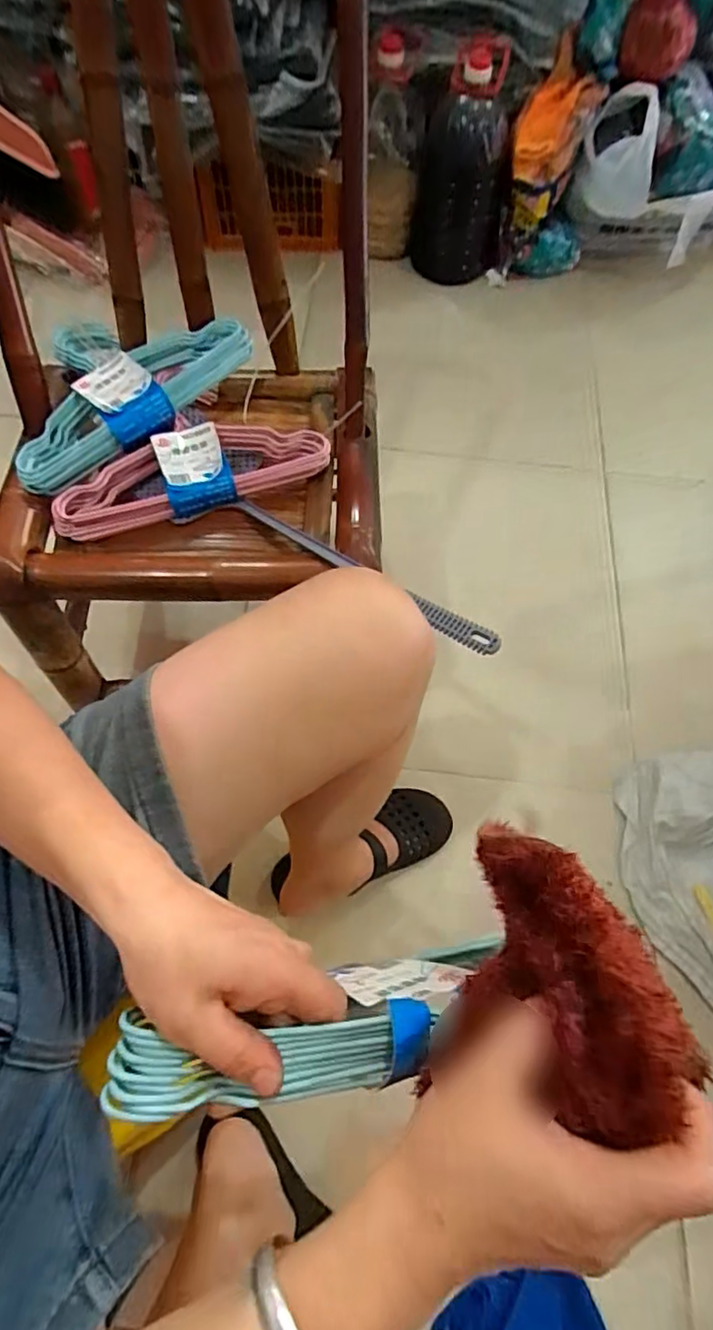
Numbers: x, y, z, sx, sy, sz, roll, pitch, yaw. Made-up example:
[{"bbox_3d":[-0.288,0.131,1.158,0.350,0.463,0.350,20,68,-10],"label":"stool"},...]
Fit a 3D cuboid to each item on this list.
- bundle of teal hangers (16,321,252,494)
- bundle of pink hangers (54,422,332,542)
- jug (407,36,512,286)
[{"bbox_3d":[-0.270,-0.318,0.640,0.286,0.045,0.188,-40,71,-17],"label":"bundle of teal hangers"},{"bbox_3d":[-0.177,-0.206,0.620,0.288,0.039,0.091,-21,67,-9],"label":"bundle of pink hangers"},{"bbox_3d":[0.217,-1.004,1.190,0.188,0.335,0.199,7,65,3],"label":"jug"}]

